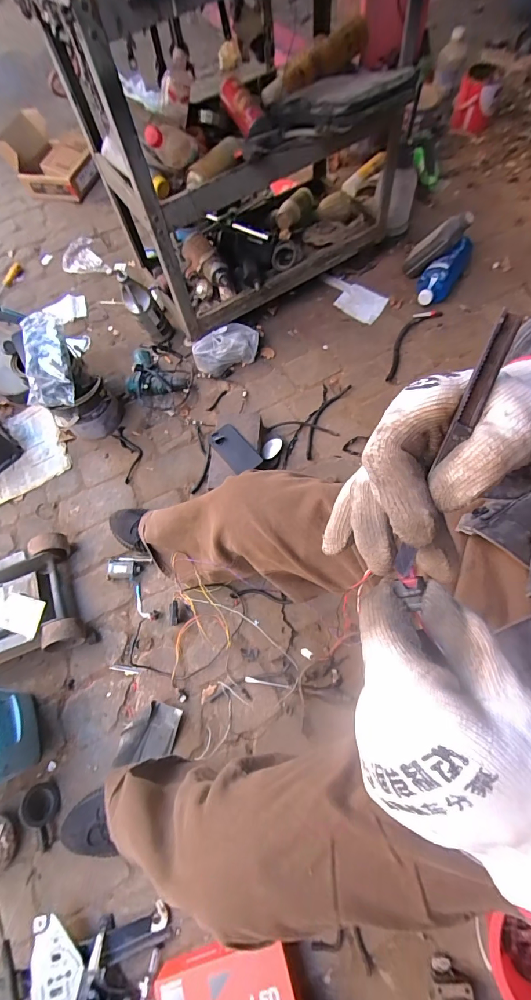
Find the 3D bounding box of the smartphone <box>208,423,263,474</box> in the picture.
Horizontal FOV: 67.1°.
[{"bbox_3d":[-0.076,-0.125,0.988,0.073,0.009,0.138,-42,75,2],"label":"smartphone"}]

